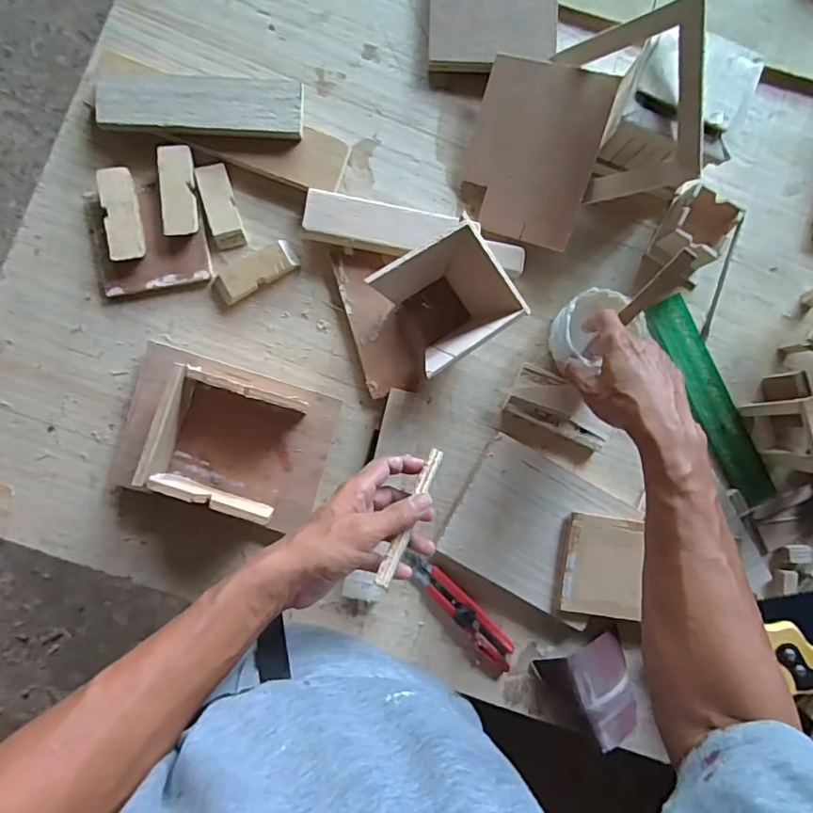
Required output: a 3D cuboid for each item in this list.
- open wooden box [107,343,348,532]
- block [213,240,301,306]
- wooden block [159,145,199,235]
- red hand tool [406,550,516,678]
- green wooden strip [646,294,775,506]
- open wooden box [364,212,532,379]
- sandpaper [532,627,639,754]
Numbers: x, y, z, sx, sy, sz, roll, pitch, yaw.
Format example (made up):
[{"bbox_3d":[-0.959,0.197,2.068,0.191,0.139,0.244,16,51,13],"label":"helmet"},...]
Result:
[{"bbox_3d":[-0.182,0.026,0.512,0.202,0.067,0.134,18,88,-5],"label":"open wooden box"},{"bbox_3d":[-0.158,-0.142,0.551,0.088,0.016,0.033,-31,92,-5],"label":"block"},{"bbox_3d":[-0.235,-0.222,0.539,0.035,0.019,0.091,-6,90,-6],"label":"wooden block"},{"bbox_3d":[0.060,0.216,0.555,0.038,0.020,0.160,-37,93,-5],"label":"red hand tool"},{"bbox_3d":[0.348,-0.007,0.595,0.054,0.010,0.249,-26,92,-5],"label":"green wooden strip"},{"bbox_3d":[0.039,-0.107,0.530,0.113,0.075,0.117,-31,90,-5],"label":"open wooden box"},{"bbox_3d":[0.200,0.304,0.554,0.092,0.034,0.095,-21,91,-5],"label":"sandpaper"}]

